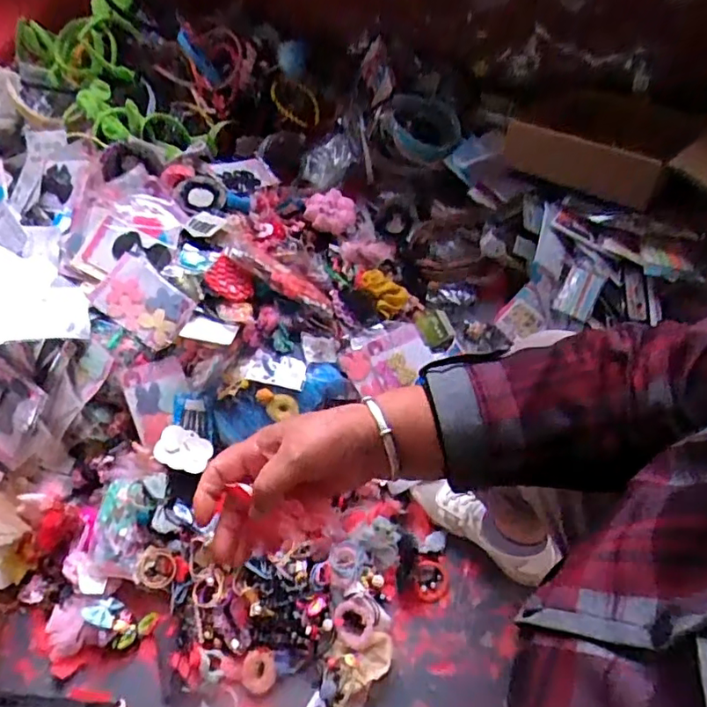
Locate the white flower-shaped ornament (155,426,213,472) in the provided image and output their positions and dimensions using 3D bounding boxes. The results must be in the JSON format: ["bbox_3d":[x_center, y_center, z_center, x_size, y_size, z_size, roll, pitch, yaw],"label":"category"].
[{"bbox_3d":[-0.268,0.152,0.896,0.081,0.012,0.063,25,57,-10],"label":"white flower-shaped ornament"}]

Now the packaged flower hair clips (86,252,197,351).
[{"bbox_3d":[-0.330,-0.083,0.897,0.141,0.017,0.099,40,82,-6],"label":"packaged flower hair clips"}]

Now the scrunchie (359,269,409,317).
[{"bbox_3d":[0.054,-0.107,0.981,0.057,0.049,0.078,-37,64,-18],"label":"scrunchie"}]

